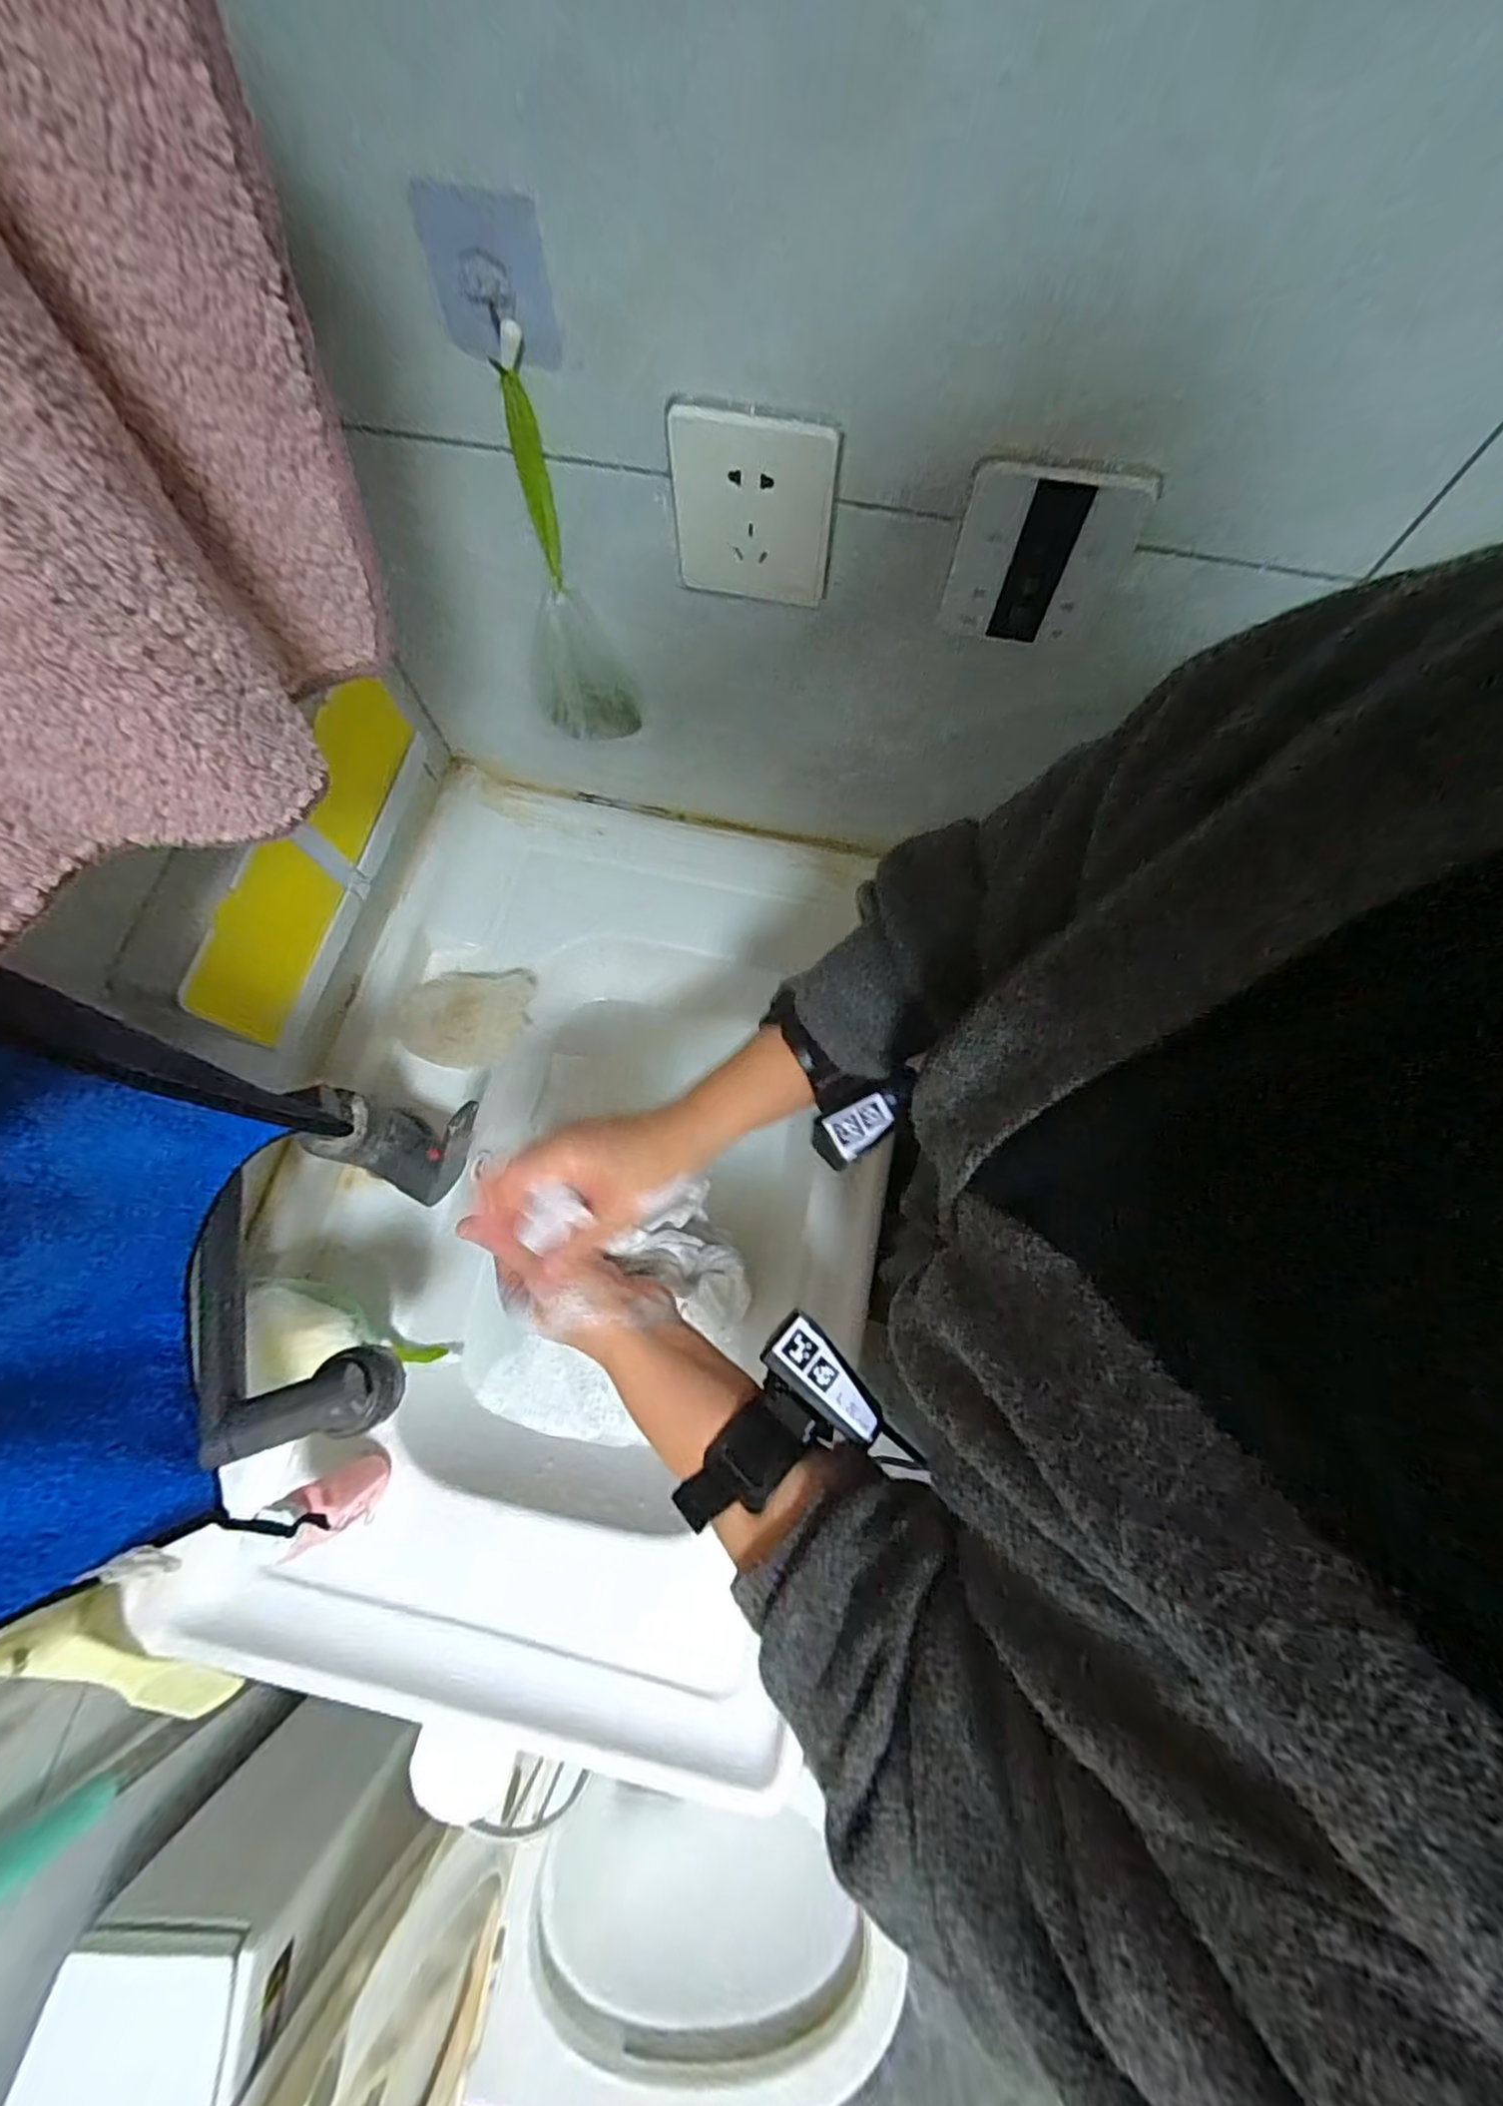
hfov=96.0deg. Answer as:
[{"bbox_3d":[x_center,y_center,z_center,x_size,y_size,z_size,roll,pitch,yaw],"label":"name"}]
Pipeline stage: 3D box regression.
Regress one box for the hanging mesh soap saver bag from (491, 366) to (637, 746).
[{"bbox_3d":[-0.123,-0.288,0.433,0.064,0.216,0.032,29,75,9],"label":"hanging mesh soap saver bag"}]

